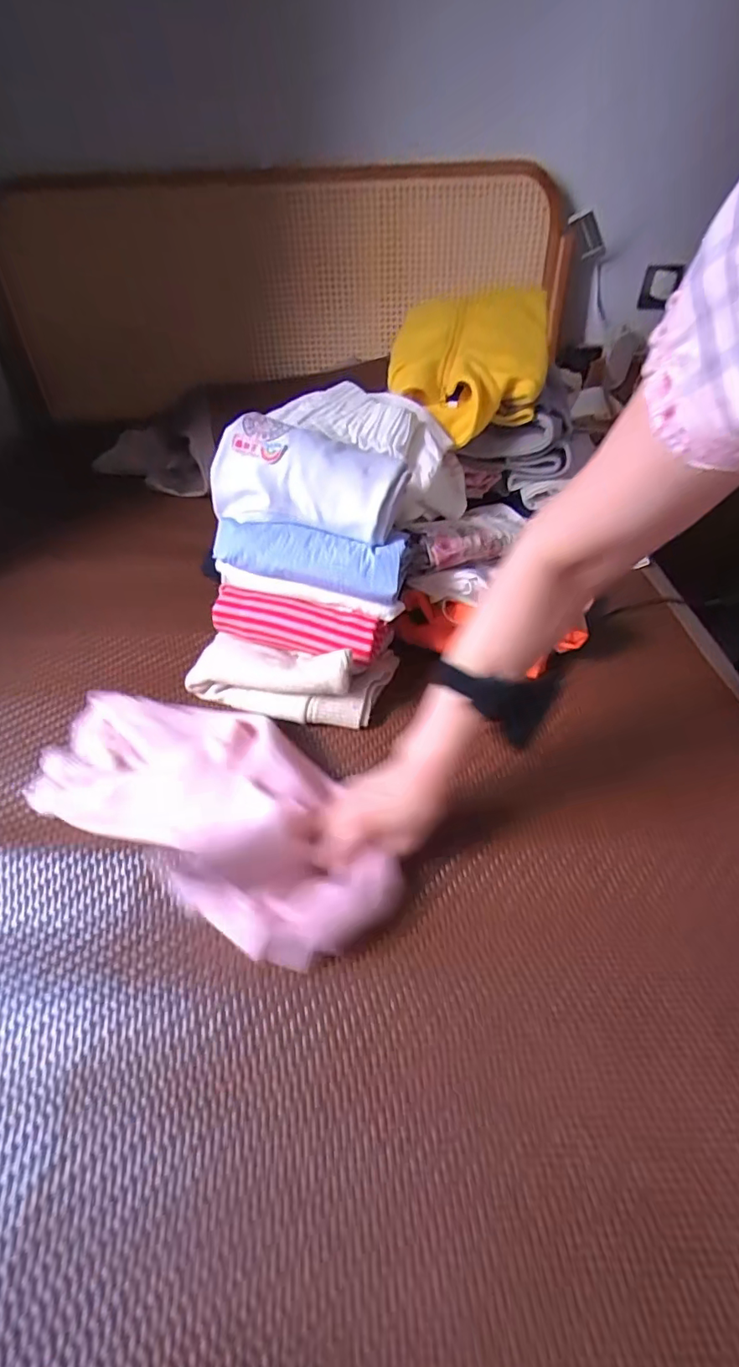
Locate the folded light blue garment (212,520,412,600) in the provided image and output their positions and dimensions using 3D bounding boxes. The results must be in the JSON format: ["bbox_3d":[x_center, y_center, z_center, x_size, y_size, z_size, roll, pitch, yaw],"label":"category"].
[{"bbox_3d":[-0.066,-0.154,0.617,0.214,0.061,0.099,8,46,9],"label":"folded light blue garment"}]

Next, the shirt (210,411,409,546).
[{"bbox_3d":[-0.071,-0.238,0.606,0.221,0.092,0.100,11,46,13],"label":"shirt"}]

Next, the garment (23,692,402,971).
[{"bbox_3d":[-0.159,0.107,0.527,0.409,0.060,0.202,24,51,29],"label":"garment"}]

